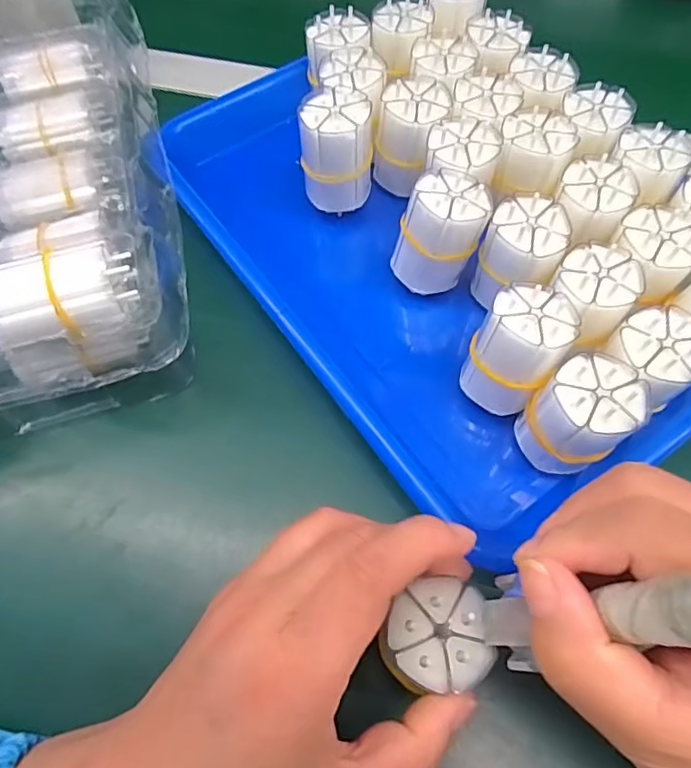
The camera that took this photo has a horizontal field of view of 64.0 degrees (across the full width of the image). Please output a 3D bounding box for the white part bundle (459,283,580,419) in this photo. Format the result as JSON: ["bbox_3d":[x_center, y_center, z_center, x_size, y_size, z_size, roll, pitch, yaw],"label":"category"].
[{"bbox_3d":[0.081,-0.016,0.266,0.040,0.056,0.044,31,68,15],"label":"white part bundle"}]

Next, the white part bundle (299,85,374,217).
[{"bbox_3d":[-0.005,-0.135,0.318,0.038,0.054,0.041,-3,64,-1],"label":"white part bundle"}]

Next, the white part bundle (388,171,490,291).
[{"bbox_3d":[0.051,-0.080,0.296,0.042,0.055,0.040,0,64,0],"label":"white part bundle"}]

